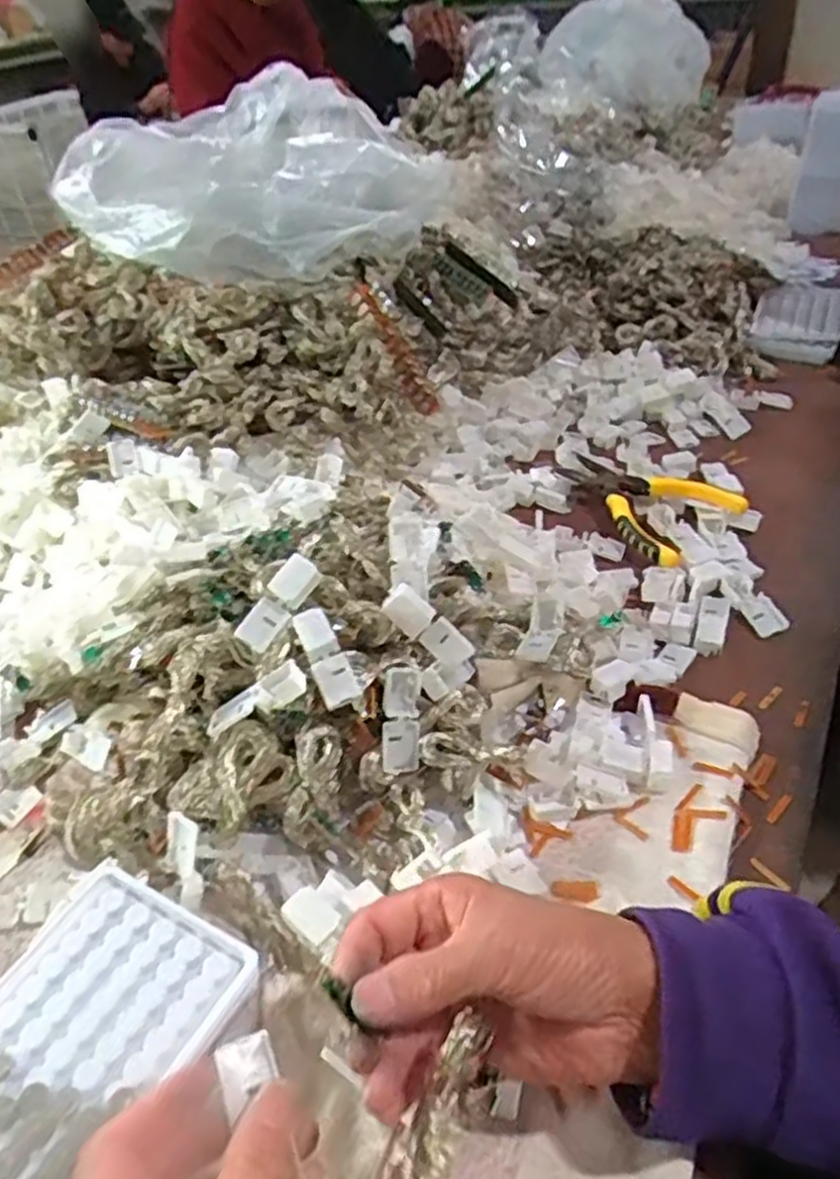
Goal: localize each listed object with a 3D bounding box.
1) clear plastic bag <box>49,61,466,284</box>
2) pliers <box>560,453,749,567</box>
[{"bbox_3d":[-0.179,-0.407,0.780,0.316,0.102,0.396,-18,42,-15],"label":"clear plastic bag"},{"bbox_3d":[0.176,-0.078,0.644,0.098,0.019,0.142,-29,46,-25],"label":"pliers"}]

